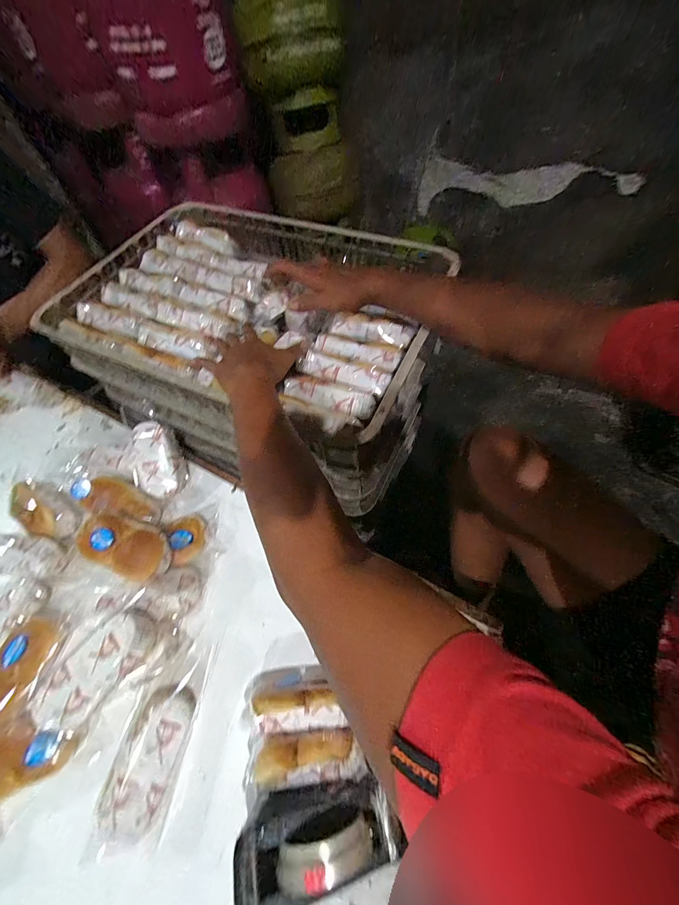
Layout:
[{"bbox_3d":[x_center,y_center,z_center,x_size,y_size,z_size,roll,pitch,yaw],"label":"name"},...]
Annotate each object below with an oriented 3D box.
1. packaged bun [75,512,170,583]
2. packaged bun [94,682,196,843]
[{"bbox_3d":[-0.324,0.140,0.486,0.151,0.042,0.074,18,64,13],"label":"packaged bun"},{"bbox_3d":[-0.236,0.380,0.403,0.073,0.060,0.142,7,62,8],"label":"packaged bun"}]

